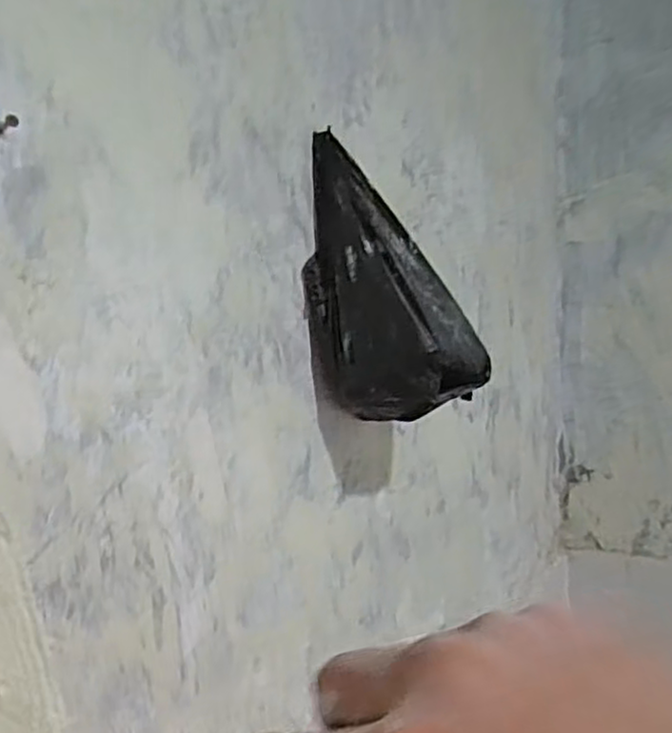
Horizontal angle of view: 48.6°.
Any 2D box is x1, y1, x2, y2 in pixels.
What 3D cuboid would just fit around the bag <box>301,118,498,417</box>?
[{"bbox_3d":[0.046,-0.058,0.584,0.139,0.209,0.078,-3,10,6],"label":"bag"}]

